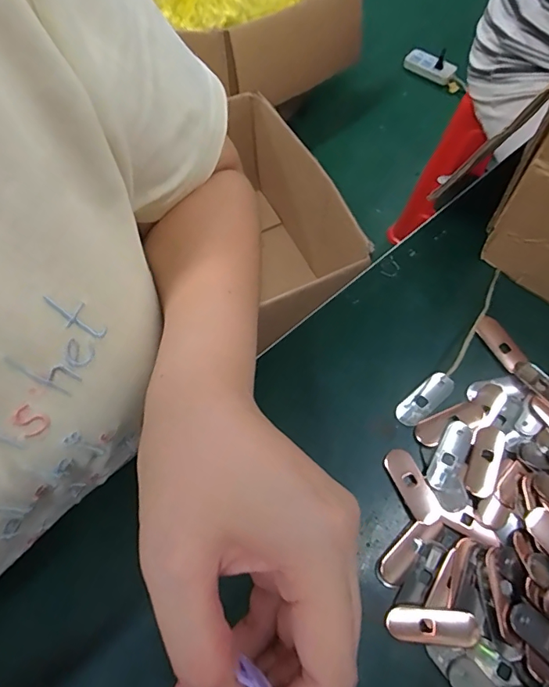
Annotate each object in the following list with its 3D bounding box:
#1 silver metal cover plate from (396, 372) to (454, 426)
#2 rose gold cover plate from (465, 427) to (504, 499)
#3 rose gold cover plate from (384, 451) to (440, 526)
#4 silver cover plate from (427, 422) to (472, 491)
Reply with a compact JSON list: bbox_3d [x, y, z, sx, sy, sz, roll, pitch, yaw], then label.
[{"bbox_3d":[0.109,0.040,0.334,0.049,0.004,0.020,-38,70,-14],"label":"silver metal cover plate"},{"bbox_3d":[0.141,0.078,0.307,0.017,0.006,0.050,20,68,11],"label":"rose gold cover plate"},{"bbox_3d":[0.091,0.094,0.306,0.019,0.005,0.049,-24,67,-9],"label":"rose gold cover plate"},{"bbox_3d":[0.118,0.076,0.312,0.017,0.004,0.049,28,70,14],"label":"silver cover plate"}]

